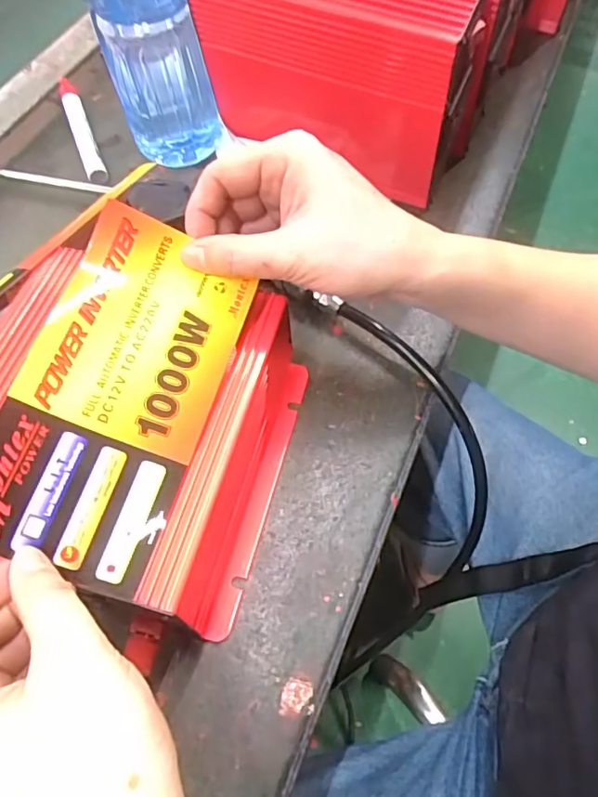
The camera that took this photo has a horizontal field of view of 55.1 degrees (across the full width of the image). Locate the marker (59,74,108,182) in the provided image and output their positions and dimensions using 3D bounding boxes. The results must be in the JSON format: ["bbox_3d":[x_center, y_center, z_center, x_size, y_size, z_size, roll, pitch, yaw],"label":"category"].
[{"bbox_3d":[-0.178,-0.220,0.470,0.015,0.011,0.133,-19,63,-13],"label":"marker"}]

